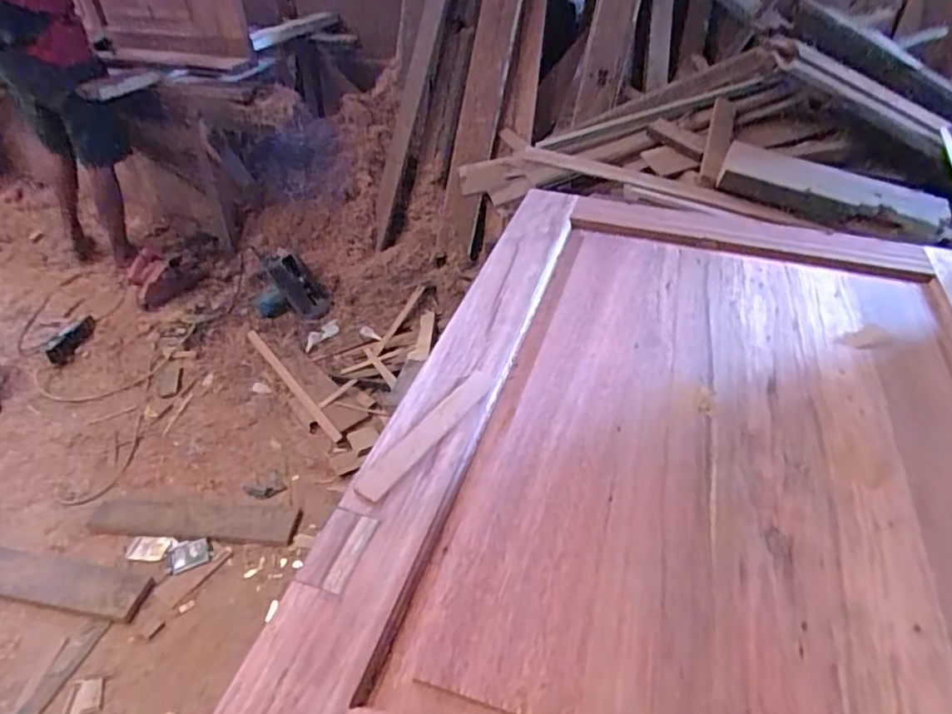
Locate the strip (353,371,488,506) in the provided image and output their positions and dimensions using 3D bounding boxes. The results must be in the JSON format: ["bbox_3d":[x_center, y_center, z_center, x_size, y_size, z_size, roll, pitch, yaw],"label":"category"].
[{"bbox_3d":[-0.053,0.086,0.728,0.034,0.008,0.235,24,45,27],"label":"strip"}]

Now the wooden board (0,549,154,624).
[{"bbox_3d":[-1.055,0.542,1.502,0.532,0.020,0.126,6,41,9],"label":"wooden board"}]

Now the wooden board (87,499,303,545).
[{"bbox_3d":[-0.746,0.432,1.637,0.565,0.019,0.118,2,45,8],"label":"wooden board"}]

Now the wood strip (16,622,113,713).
[{"bbox_3d":[-0.934,0.734,1.310,0.066,0.011,0.352,11,46,19],"label":"wood strip"}]

